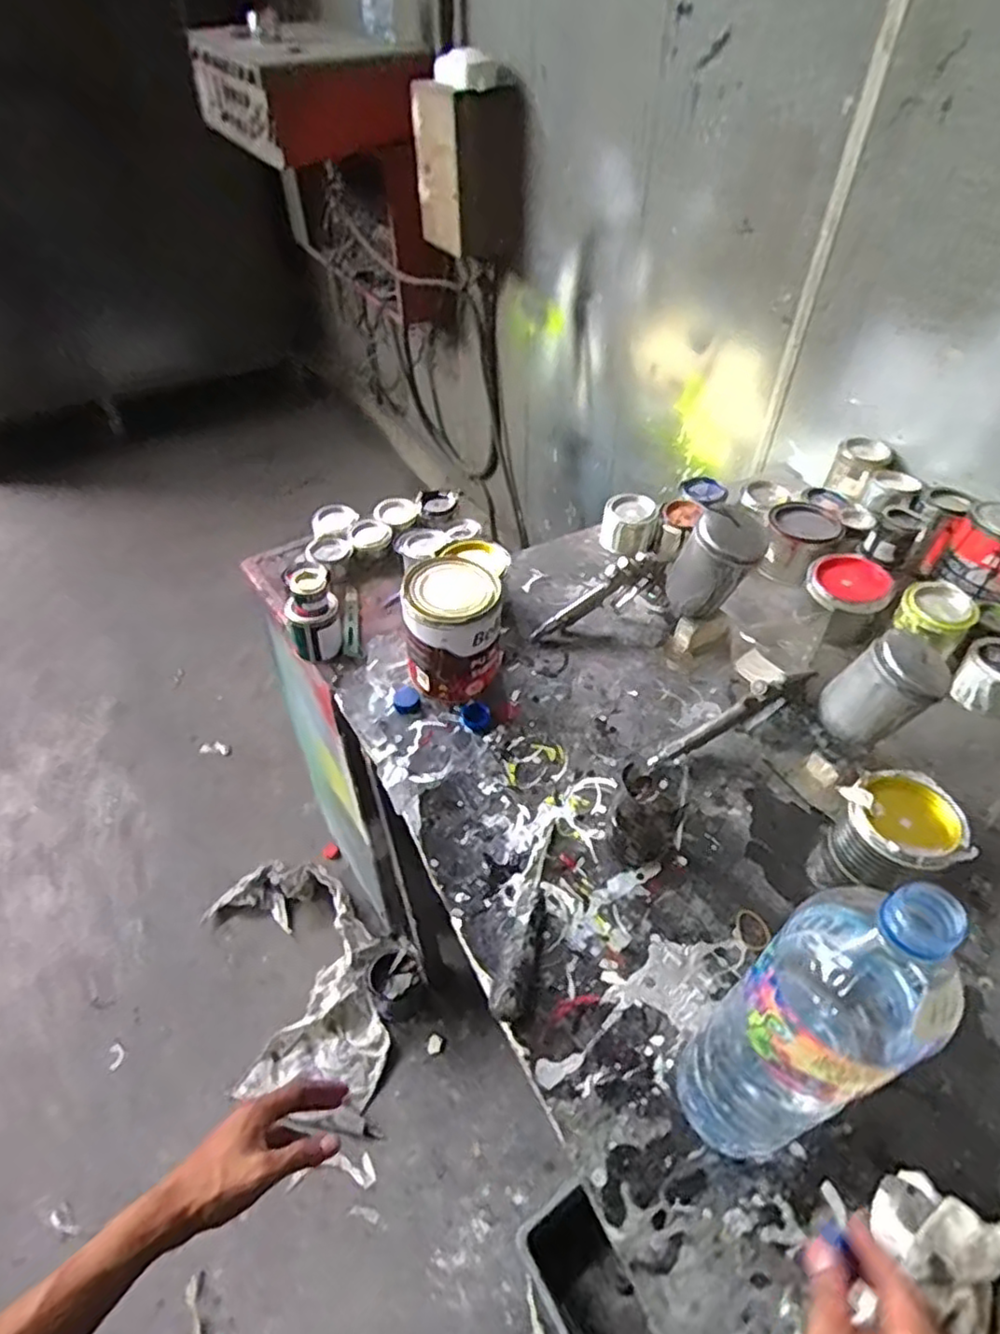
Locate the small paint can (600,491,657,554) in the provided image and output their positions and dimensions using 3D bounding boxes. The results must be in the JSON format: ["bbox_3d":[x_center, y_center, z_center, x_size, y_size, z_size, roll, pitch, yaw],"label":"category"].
[{"bbox_3d":[0.186,-0.207,0.983,0.075,0.063,0.068,9,47,8],"label":"small paint can"}]

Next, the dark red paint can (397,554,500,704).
[{"bbox_3d":[-0.054,-0.037,0.777,0.108,0.146,0.098,-6,47,-6],"label":"dark red paint can"}]

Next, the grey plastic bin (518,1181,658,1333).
[{"bbox_3d":[0.180,1.020,1.025,0.146,0.083,0.378,-25,52,-23],"label":"grey plastic bin"}]

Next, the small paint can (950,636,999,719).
[{"bbox_3d":[0.571,0.011,0.782,0.068,0.061,0.072,0,47,0],"label":"small paint can"}]

